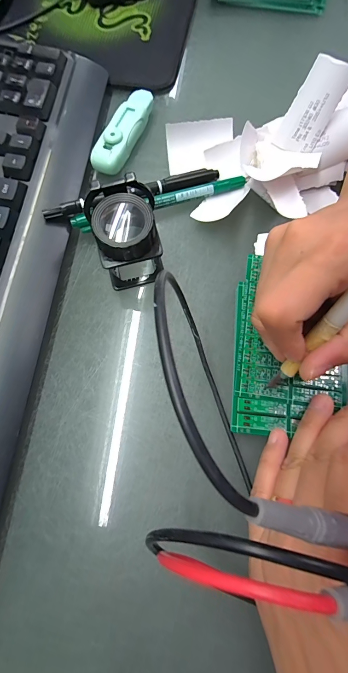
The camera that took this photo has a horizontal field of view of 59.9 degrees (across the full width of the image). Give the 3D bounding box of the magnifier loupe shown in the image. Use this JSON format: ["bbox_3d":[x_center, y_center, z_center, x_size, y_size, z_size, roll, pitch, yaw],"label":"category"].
[{"bbox_3d":[-0.031,-0.068,0.206,0.040,0.057,0.049,-13,73,-3],"label":"magnifier loupe"}]

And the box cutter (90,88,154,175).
[{"bbox_3d":[-0.042,-0.178,0.258,0.025,0.016,0.087,21,75,7],"label":"box cutter"}]

